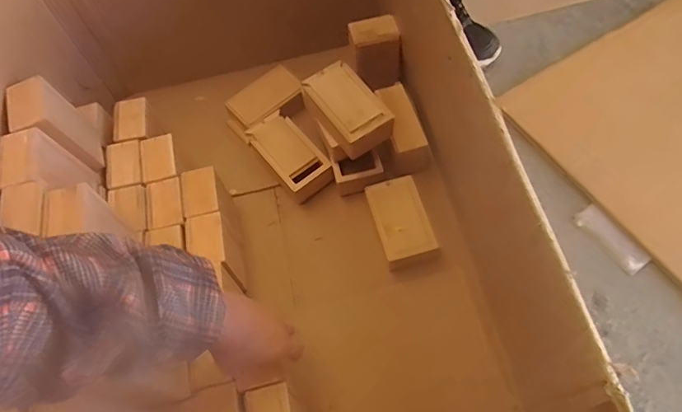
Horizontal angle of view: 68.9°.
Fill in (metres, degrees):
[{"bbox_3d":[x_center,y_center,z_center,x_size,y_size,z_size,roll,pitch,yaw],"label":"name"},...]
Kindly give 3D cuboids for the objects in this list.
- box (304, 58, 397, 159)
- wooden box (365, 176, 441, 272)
[{"bbox_3d":[0.005,-0.142,0.722,0.078,0.052,0.139,-34,66,-12],"label":"box"},{"bbox_3d":[0.090,0.024,0.736,0.077,0.032,0.133,-18,63,-4],"label":"wooden box"}]

